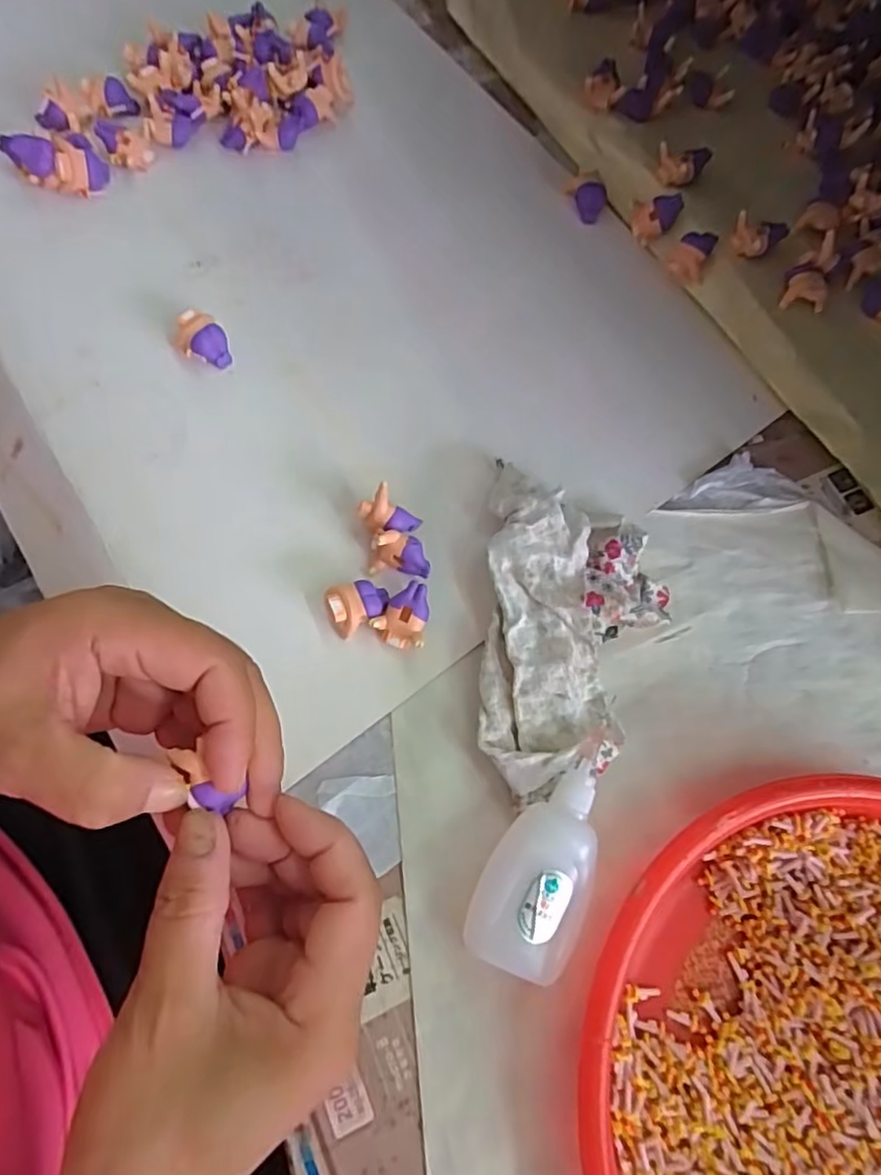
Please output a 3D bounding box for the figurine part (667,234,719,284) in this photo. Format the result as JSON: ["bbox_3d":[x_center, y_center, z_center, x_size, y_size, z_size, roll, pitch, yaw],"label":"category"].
[{"bbox_3d":[0.150,-0.198,0.378,0.021,0.012,0.029,20,74,6],"label":"figurine part"}]

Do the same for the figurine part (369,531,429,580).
[{"bbox_3d":[-0.020,-0.016,0.307,0.029,0.023,0.018,4,73,1],"label":"figurine part"}]

